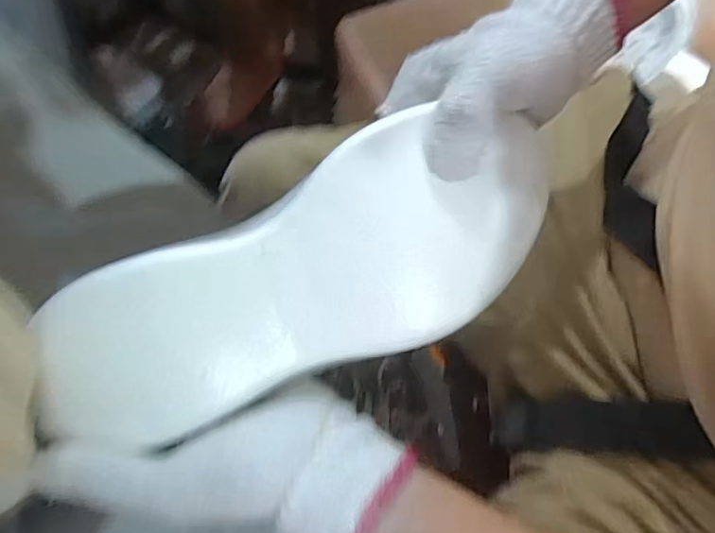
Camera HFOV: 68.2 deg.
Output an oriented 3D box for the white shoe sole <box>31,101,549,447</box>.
[{"bbox_3d":[-0.026,0.003,0.280,0.273,0.035,0.103,-24,96,-7],"label":"white shoe sole"}]

